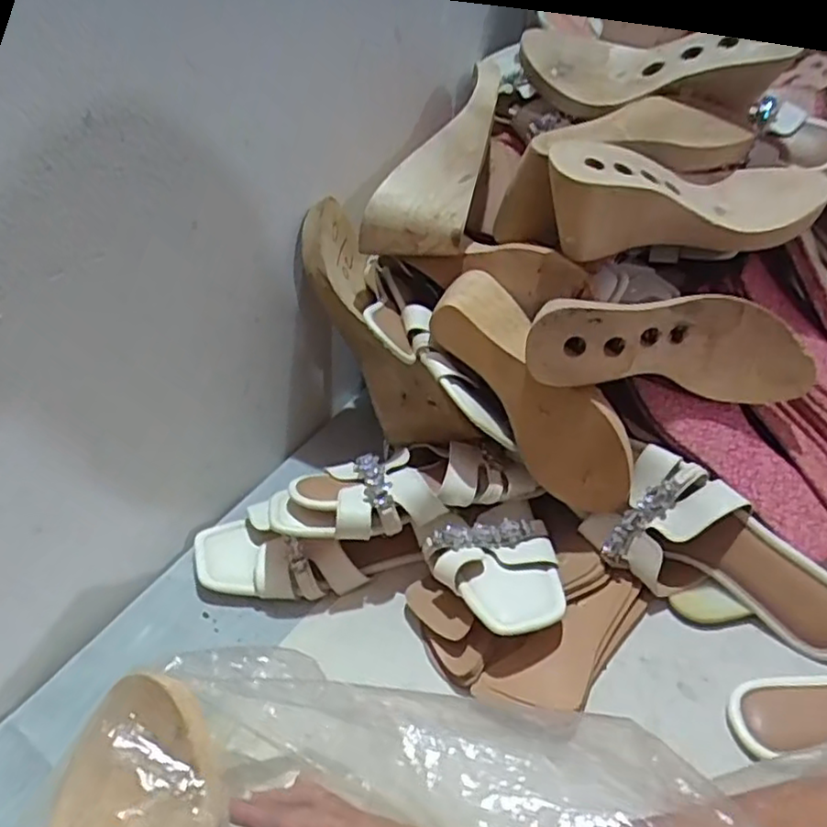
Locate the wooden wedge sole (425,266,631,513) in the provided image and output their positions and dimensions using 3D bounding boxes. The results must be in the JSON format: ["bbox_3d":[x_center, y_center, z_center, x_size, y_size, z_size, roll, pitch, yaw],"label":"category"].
[{"bbox_3d":[0.105,-0.022,0.535,0.086,0.070,0.219,-34,86,-32],"label":"wooden wedge sole"}]

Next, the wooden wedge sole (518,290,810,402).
[{"bbox_3d":[0.193,-0.056,0.515,0.231,0.078,0.064,3,38,-14],"label":"wooden wedge sole"}]

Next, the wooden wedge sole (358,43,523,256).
[{"bbox_3d":[0.032,-0.212,0.573,0.064,0.069,0.188,31,89,34],"label":"wooden wedge sole"}]

